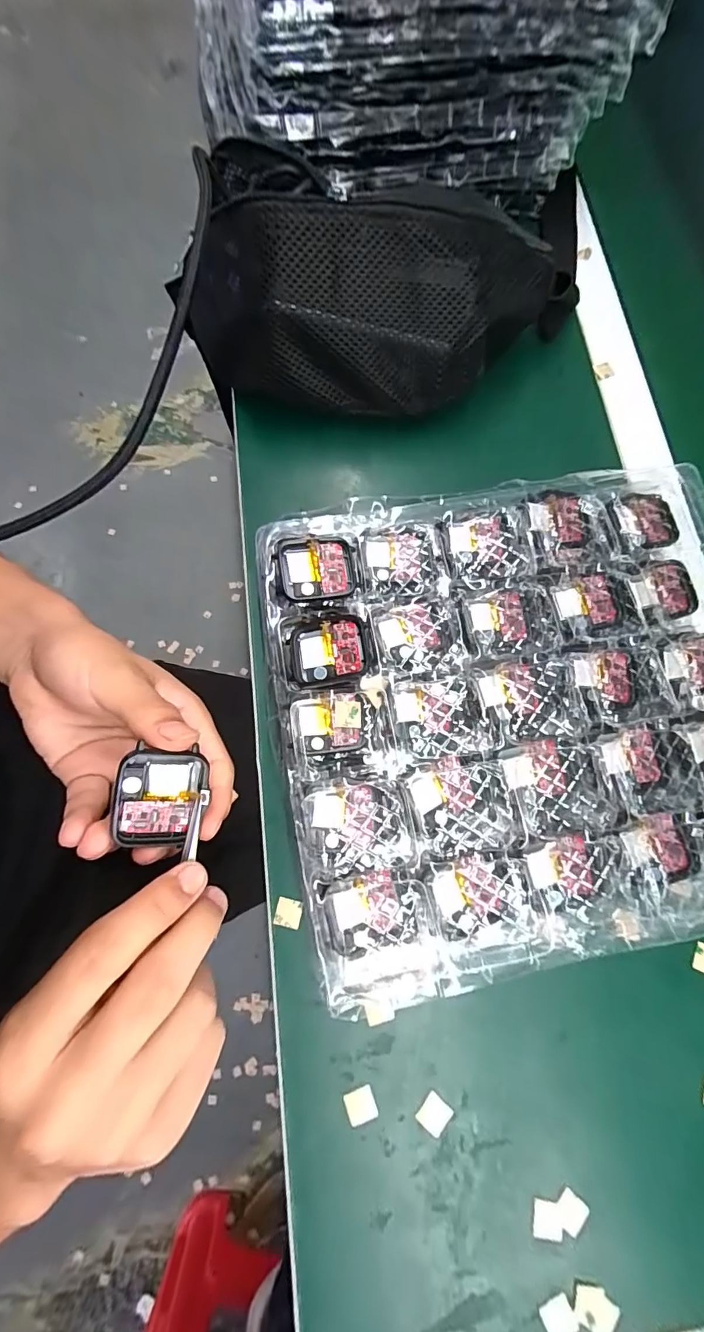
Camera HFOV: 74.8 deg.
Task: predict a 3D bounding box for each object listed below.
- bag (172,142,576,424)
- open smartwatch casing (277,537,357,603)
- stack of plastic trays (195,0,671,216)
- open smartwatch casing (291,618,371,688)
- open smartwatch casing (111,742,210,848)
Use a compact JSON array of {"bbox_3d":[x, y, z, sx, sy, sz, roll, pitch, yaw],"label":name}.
[{"bbox_3d":[0.023,-0.261,0.327,0.285,0.107,0.124,1,76,-1],"label":"bag"},{"bbox_3d":[-0.020,-0.057,0.272,0.045,0.010,0.037,-5,76,-4],"label":"open smartwatch casing"},{"bbox_3d":[0.034,-0.515,0.359,0.305,0.112,0.244,-14,77,-6],"label":"stack of plastic trays"},{"bbox_3d":[-0.012,-0.008,0.261,0.043,0.010,0.036,-7,76,-4],"label":"open smartwatch casing"},{"bbox_3d":[-0.086,0.059,0.205,0.034,0.005,0.044,12,91,-23],"label":"open smartwatch casing"}]

